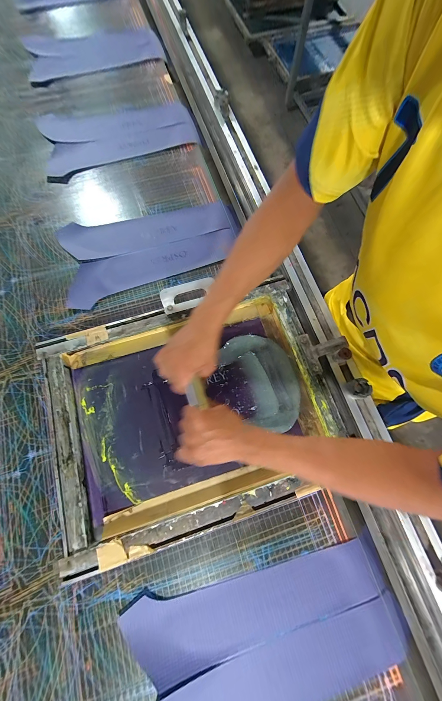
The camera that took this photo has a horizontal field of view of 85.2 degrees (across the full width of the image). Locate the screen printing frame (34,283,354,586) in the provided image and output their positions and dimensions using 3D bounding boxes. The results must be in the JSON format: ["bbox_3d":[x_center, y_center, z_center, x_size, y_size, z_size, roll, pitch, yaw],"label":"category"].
[{"bbox_3d":[-0.058,0.095,0.467,0.533,0.050,0.436,-18,75,-6],"label":"screen printing frame"}]

